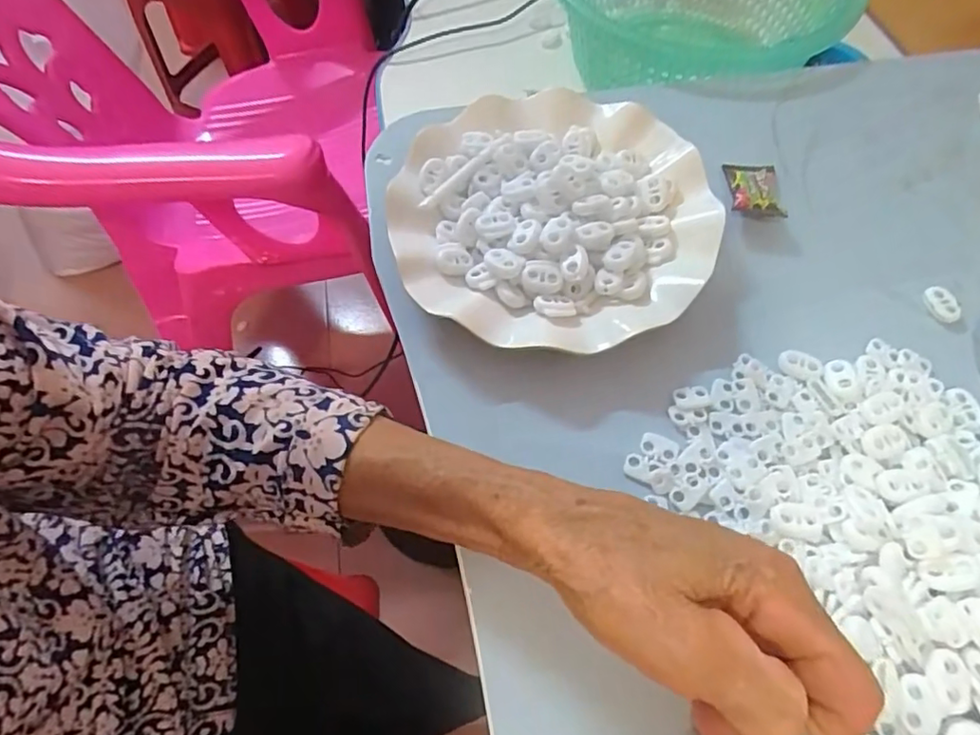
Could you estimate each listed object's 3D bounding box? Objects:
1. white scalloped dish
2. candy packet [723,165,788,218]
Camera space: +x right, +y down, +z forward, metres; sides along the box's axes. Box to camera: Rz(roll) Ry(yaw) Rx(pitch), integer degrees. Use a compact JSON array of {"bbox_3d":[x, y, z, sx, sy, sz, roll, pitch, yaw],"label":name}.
[{"bbox_3d":[0.036,-0.088,0.337,0.175,0.029,0.181,1,60,-3],"label":"white scalloped dish"},{"bbox_3d":[0.162,-0.110,0.358,0.030,0.014,0.051,8,61,7],"label":"candy packet"}]

